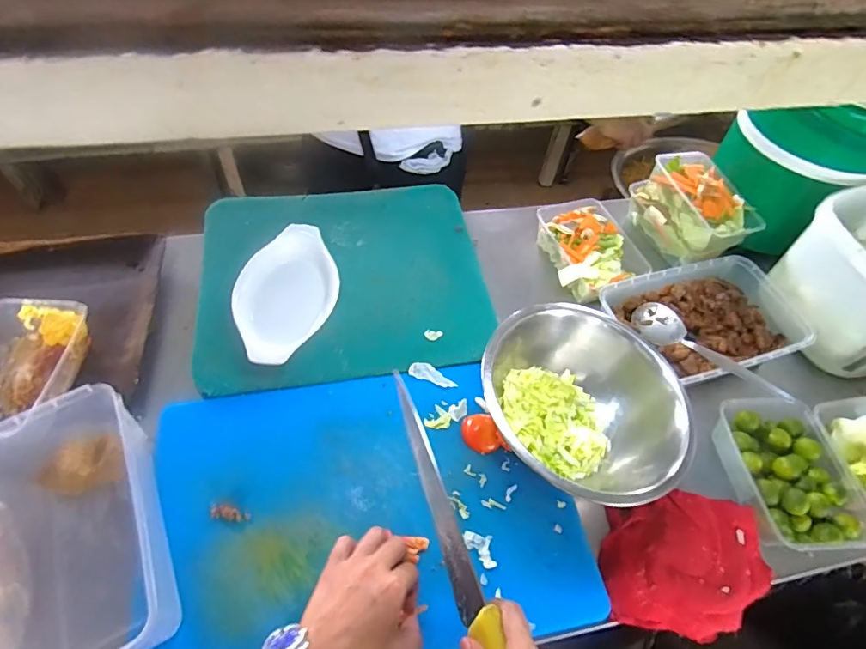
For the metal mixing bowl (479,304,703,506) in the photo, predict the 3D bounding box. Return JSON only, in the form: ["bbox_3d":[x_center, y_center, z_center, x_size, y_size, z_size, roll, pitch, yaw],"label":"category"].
[{"bbox_3d":[0.160,0.096,0.533,0.224,0.115,0.179,17,57,8],"label":"metal mixing bowl"}]

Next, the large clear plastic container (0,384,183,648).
[{"bbox_3d":[-0.346,0.197,0.447,0.164,0.080,0.272,-19,59,-15],"label":"large clear plastic container"}]

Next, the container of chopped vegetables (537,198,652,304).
[{"bbox_3d":[0.238,-0.118,0.751,0.123,0.056,0.175,-10,57,-10],"label":"container of chopped vegetables"}]

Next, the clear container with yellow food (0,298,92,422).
[{"bbox_3d":[-0.477,0.054,0.550,0.116,0.050,0.175,3,56,-1],"label":"clear container with yellow food"}]

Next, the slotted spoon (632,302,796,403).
[{"bbox_3d":[0.352,0.034,0.622,0.045,0.030,0.203,-32,48,-22],"label":"slotted spoon"}]

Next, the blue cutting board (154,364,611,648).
[{"bbox_3d":[-0.064,0.191,0.519,0.426,0.023,0.291,-6,57,-10],"label":"blue cutting board"}]

